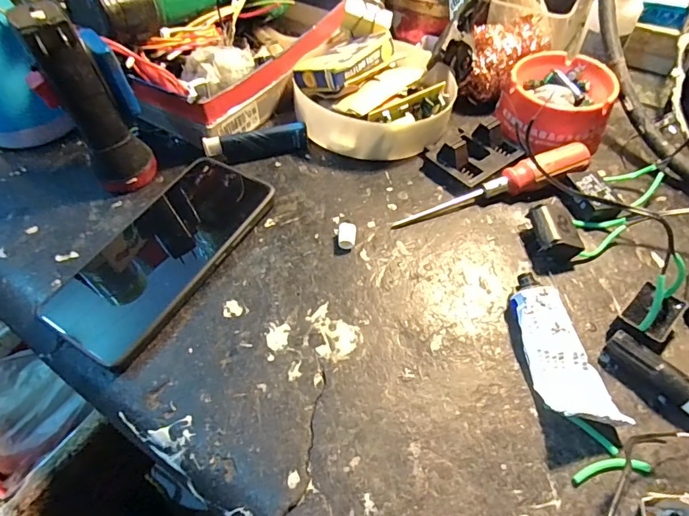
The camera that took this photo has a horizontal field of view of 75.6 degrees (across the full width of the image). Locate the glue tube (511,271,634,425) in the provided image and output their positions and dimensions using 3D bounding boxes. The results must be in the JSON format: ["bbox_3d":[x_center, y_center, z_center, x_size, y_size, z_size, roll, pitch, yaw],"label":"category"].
[{"bbox_3d":[0.118,0.052,0.251,0.036,0.021,0.088,-16,56,-9],"label":"glue tube"}]

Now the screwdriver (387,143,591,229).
[{"bbox_3d":[0.108,-0.050,0.322,0.150,0.023,0.021,-18,56,-10],"label":"screwdriver"}]

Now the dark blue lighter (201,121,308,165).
[{"bbox_3d":[-0.069,-0.091,0.357,0.080,0.025,0.010,-14,56,-7],"label":"dark blue lighter"}]

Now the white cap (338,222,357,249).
[{"bbox_3d":[0.002,-0.015,0.306,0.012,0.011,0.016,3,55,5],"label":"white cap"}]

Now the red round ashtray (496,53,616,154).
[{"bbox_3d":[0.169,-0.122,0.357,0.082,0.041,0.088,-1,55,2],"label":"red round ashtray"}]

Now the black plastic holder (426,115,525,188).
[{"bbox_3d":[0.100,-0.087,0.349,0.064,0.022,0.056,-34,60,-20],"label":"black plastic holder"}]

